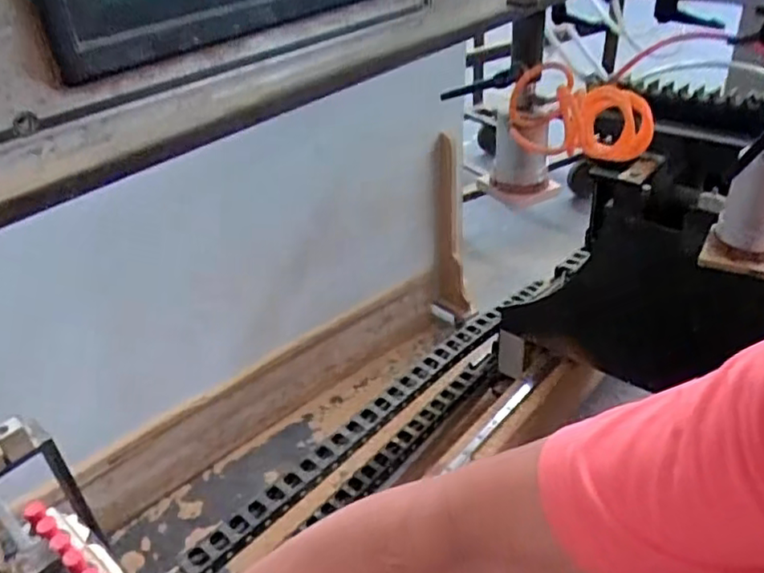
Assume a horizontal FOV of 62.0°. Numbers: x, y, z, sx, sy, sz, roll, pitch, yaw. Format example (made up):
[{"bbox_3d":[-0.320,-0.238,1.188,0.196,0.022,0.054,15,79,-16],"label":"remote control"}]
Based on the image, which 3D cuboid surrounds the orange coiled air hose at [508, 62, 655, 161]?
[{"bbox_3d":[0.266,-0.234,0.847,0.180,0.127,0.089,11,37,21],"label":"orange coiled air hose"}]

